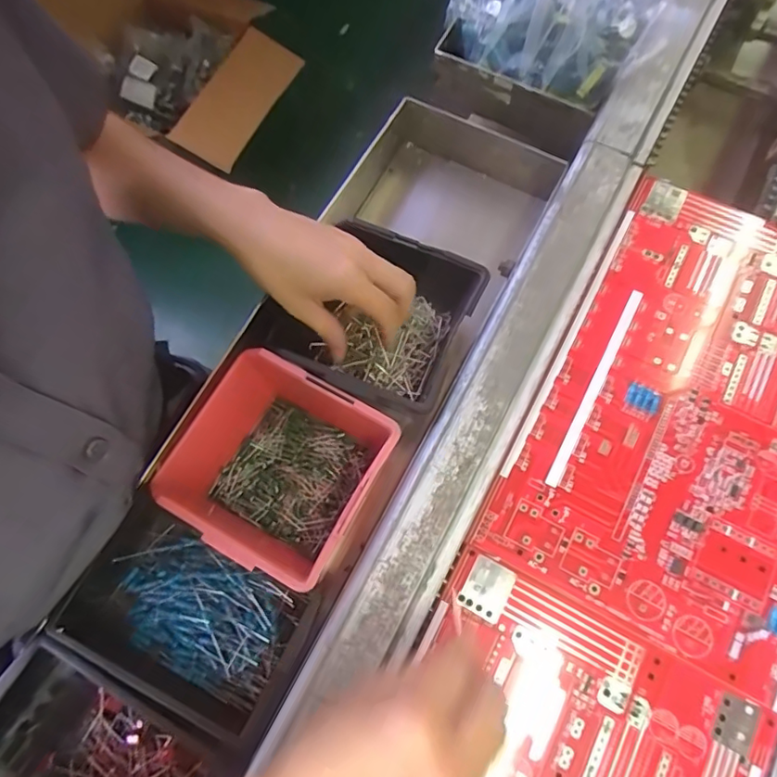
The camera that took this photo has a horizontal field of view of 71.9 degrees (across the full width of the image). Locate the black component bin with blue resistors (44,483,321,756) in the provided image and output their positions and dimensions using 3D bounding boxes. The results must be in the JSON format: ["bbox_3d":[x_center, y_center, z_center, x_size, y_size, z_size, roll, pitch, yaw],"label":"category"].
[{"bbox_3d":[-0.128,0.144,0.342,0.148,0.040,0.088,26,75,8],"label":"black component bin with blue resistors"}]

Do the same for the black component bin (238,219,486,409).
[{"bbox_3d":[-0.003,-0.044,0.404,0.120,0.070,0.121,24,75,8],"label":"black component bin"}]

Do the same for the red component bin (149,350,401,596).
[{"bbox_3d":[-0.078,0.051,0.371,0.132,0.061,0.120,28,76,9],"label":"red component bin"}]

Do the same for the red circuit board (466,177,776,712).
[{"bbox_3d":[0.210,0.010,0.366,0.194,0.010,0.312,27,75,10],"label":"red circuit board"}]

